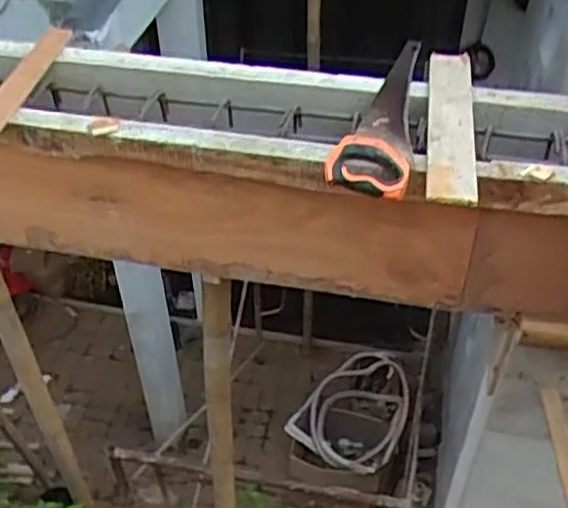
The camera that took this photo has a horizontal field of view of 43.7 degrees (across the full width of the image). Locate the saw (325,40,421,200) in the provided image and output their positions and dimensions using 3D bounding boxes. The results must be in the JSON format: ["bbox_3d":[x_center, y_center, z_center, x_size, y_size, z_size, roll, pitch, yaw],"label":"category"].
[{"bbox_3d":[0.181,-0.268,1.298,0.136,0.033,0.522,9,43,10],"label":"saw"}]

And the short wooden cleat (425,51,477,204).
[{"bbox_3d":[0.299,-0.242,1.265,0.078,0.020,0.480,6,43,7],"label":"short wooden cleat"}]

